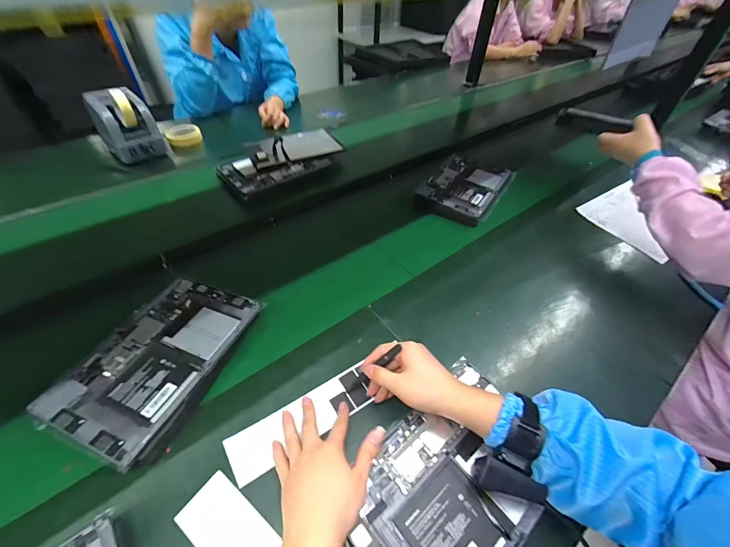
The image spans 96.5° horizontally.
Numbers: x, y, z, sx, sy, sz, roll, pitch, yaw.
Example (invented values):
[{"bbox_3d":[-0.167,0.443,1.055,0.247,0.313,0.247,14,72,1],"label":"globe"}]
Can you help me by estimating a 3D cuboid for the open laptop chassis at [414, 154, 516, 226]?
[{"bbox_3d":[0.250,-0.218,0.808,0.174,0.031,0.242,29,50,21],"label":"open laptop chassis"}]

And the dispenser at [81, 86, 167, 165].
[{"bbox_3d":[-0.623,-0.391,0.851,0.132,0.136,0.148,-29,55,-28],"label":"dispenser"}]

